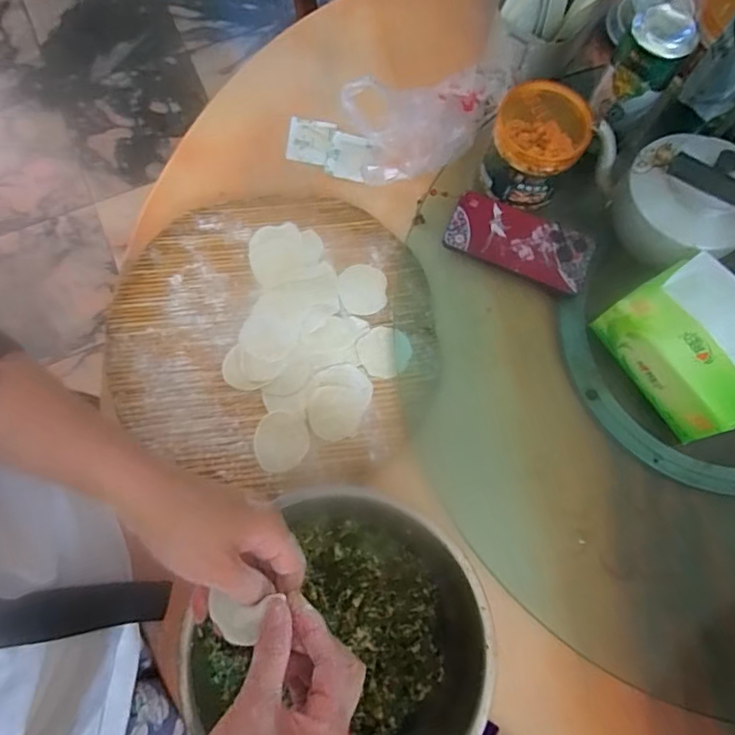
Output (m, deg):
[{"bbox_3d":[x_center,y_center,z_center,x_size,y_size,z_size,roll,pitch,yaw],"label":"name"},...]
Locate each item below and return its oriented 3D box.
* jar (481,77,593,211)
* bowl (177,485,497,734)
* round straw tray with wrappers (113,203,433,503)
[{"bbox_3d":[0.185,-0.245,0.593,0.095,0.087,0.101,0,74,-2],"label":"jar"},{"bbox_3d":[-0.013,0.237,0.464,0.225,0.093,0.226,0,74,-2],"label":"bowl"},{"bbox_3d":[-0.101,-0.036,0.588,0.339,0.022,0.335,0,74,-2],"label":"round straw tray with wrappers"}]

